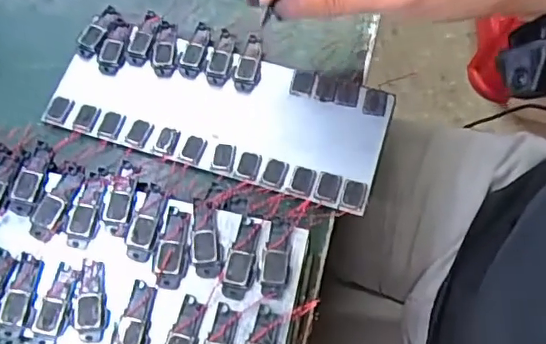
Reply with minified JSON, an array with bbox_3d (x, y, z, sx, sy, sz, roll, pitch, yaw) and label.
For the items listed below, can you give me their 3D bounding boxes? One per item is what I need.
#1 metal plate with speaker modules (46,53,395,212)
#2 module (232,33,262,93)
[{"bbox_3d":[-0.032,-0.037,0.345,0.201,0.010,0.081,15,70,7],"label":"metal plate with speaker modules"},{"bbox_3d":[-0.016,-0.071,0.353,0.017,0.008,0.044,1,69,1],"label":"module"}]

